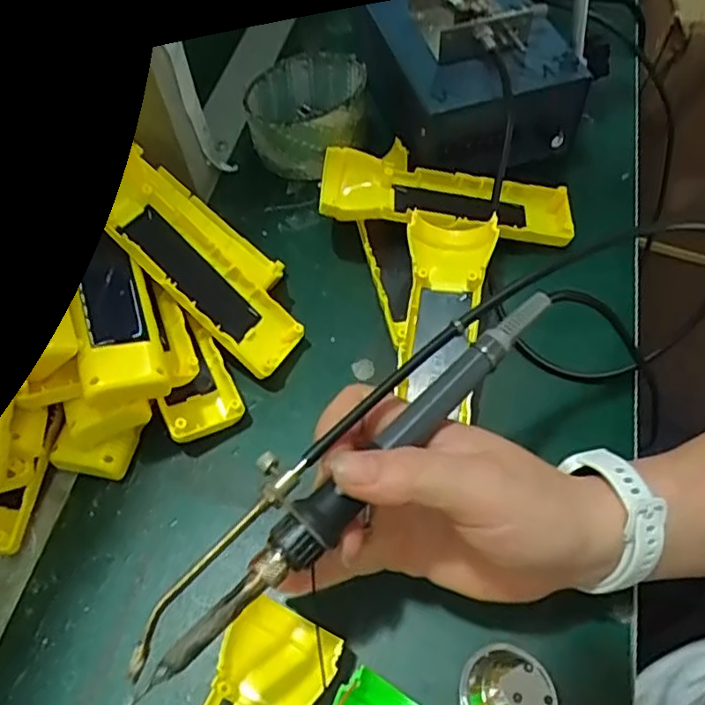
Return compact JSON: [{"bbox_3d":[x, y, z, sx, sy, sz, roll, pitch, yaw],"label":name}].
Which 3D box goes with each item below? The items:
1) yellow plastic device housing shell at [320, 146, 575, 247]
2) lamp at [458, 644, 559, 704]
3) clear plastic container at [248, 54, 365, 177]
[{"bbox_3d":[0.062,-0.098,0.419,0.162,0.028,0.046,7,59,-7],"label":"yellow plastic device housing shell"},{"bbox_3d":[0.067,0.148,0.274,0.036,0.038,0.043,14,61,13],"label":"lamp"},{"bbox_3d":[-0.031,-0.175,0.468,0.080,0.047,0.087,0,59,4],"label":"clear plastic container"}]

